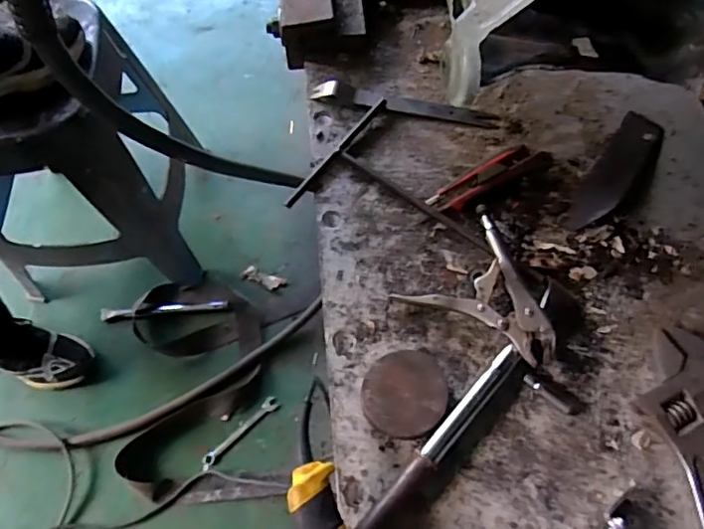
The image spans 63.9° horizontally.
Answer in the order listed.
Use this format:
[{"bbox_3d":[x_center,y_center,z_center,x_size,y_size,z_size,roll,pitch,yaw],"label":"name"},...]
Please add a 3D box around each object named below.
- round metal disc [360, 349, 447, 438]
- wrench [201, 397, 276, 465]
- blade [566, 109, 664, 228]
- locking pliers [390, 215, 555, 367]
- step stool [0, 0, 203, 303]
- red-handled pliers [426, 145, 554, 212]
[{"bbox_3d":[0.051,0.127,0.550,0.078,0.027,0.081,-1,65,2],"label":"round metal disc"},{"bbox_3d":[-0.211,0.313,1.064,0.167,0.010,0.026,-39,70,-15],"label":"wrench"},{"bbox_3d":[0.316,-0.110,0.663,0.055,0.014,0.195,31,70,15],"label":"blade"},{"bbox_3d":[0.145,0.040,0.582,0.120,0.036,0.144,-40,70,-15],"label":"locking pliers"},{"bbox_3d":[-0.512,-0.179,1.045,0.350,0.483,0.301,-5,65,0],"label":"step stool"},{"bbox_3d":[0.158,-0.098,0.649,0.141,0.030,0.042,-27,67,-10],"label":"red-handled pliers"}]

